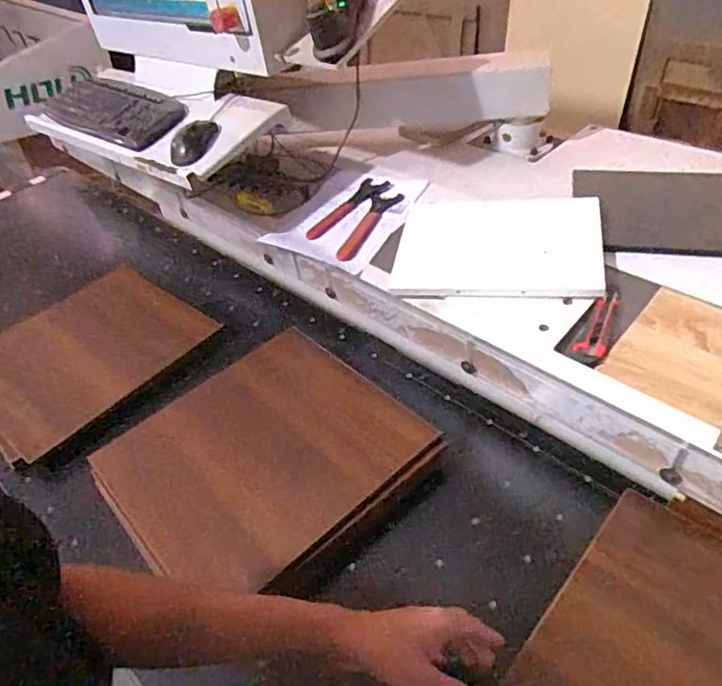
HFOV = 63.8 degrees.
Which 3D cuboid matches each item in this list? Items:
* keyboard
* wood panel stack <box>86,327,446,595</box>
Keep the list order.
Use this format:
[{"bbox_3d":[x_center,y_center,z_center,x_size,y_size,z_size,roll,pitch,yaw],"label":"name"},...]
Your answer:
[{"bbox_3d":[-0.470,-0.446,1.107,0.365,0.048,0.144,30,54,34],"label":"keyboard"},{"bbox_3d":[-0.137,0.169,0.821,0.380,0.083,0.329,-33,48,-25],"label":"wood panel stack"}]

